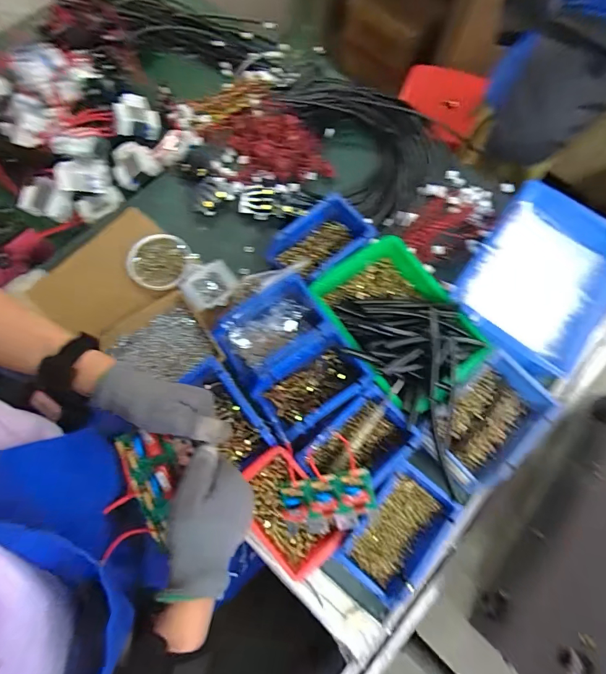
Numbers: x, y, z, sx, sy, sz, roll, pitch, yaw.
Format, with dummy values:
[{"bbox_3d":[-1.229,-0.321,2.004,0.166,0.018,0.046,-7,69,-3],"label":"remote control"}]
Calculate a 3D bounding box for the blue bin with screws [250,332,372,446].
[{"bbox_3d":[0.008,0.070,0.551,0.152,0.062,0.099,-36,78,-11],"label":"blue bin with screws"}]

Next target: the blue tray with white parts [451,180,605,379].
[{"bbox_3d":[0.388,-0.094,0.612,0.213,0.047,0.318,37,76,9],"label":"blue tray with white parts"}]

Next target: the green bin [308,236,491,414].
[{"bbox_3d":[0.150,-0.027,0.579,0.180,0.063,0.251,-30,77,-10],"label":"green bin"}]

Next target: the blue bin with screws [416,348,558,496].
[{"bbox_3d":[0.267,0.121,0.542,0.175,0.046,0.125,-39,79,-12],"label":"blue bin with screws"}]

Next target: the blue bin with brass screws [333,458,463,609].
[{"bbox_3d":[0.124,0.260,0.499,0.107,0.058,0.155,37,76,9],"label":"blue bin with brass screws"}]

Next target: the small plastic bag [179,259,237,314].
[{"bbox_3d":[-0.154,-0.086,0.610,0.085,0.023,0.081,-10,74,-5],"label":"small plastic bag"}]

